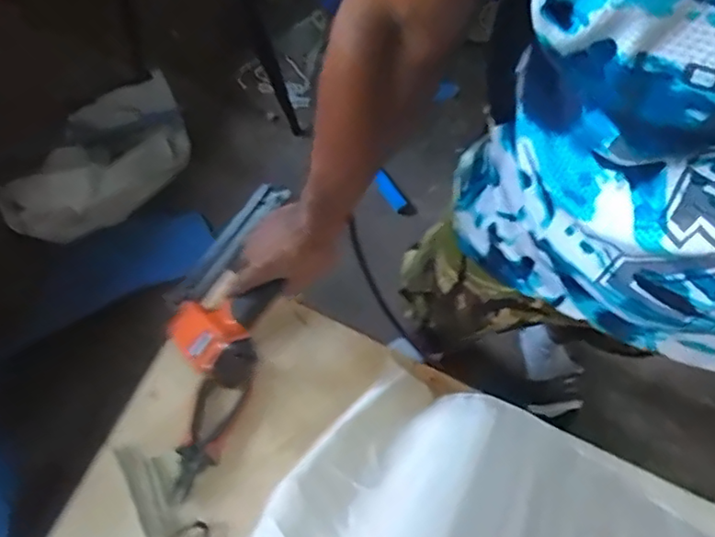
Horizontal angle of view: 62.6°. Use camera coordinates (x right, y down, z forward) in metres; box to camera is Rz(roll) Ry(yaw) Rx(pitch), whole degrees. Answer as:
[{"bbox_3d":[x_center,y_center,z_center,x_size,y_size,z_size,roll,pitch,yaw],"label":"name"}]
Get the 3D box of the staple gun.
[{"bbox_3d":[-0.128,0.015,0.688,0.154,0.090,0.217,40,75,11],"label":"staple gun"}]

